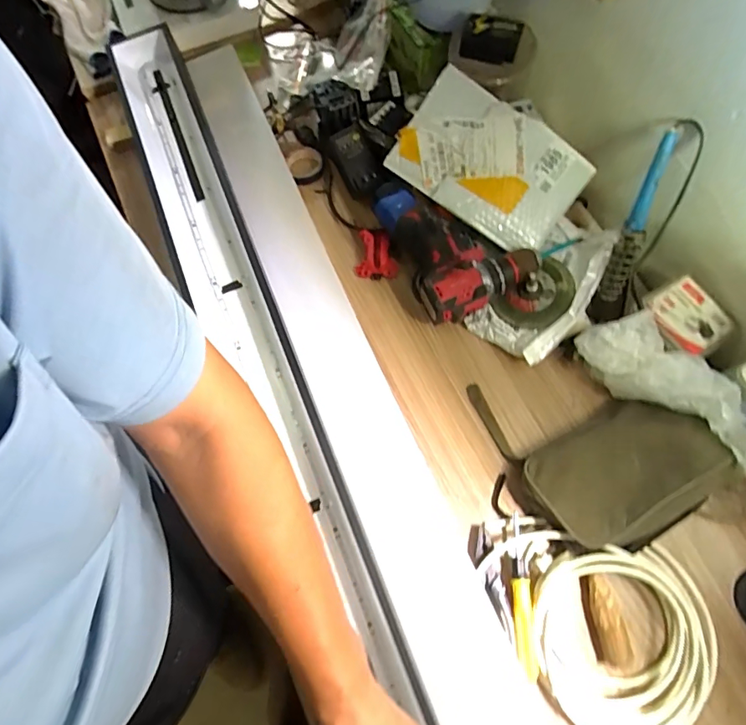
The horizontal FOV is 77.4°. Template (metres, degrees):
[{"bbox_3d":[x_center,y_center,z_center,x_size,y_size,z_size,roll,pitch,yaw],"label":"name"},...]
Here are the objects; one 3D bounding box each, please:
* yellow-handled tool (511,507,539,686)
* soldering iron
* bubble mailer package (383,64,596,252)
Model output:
[{"bbox_3d":[0.156,0.245,0.495,0.019,0.020,0.154,-2,71,1],"label":"yellow-handled tool"},{"bbox_3d":[0.304,-0.161,0.535,0.023,0.025,0.189,12,117,6],"label":"soldering iron"},{"bbox_3d":[0.146,-0.249,0.588,0.226,0.026,0.147,36,94,-1],"label":"bubble mailer package"}]

